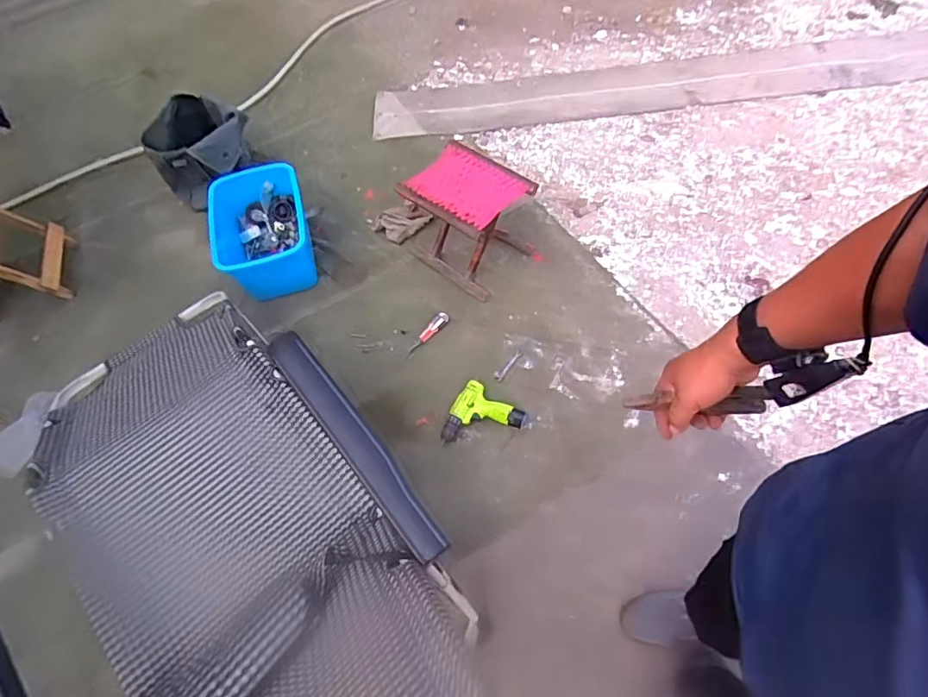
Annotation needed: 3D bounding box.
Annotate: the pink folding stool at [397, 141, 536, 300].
[{"bbox_3d":[0.014,-0.376,1.522,0.304,0.281,0.247,36,71,23],"label":"pink folding stool"}]

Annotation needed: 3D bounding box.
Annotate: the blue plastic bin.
[{"bbox_3d":[-0.636,-0.352,1.628,0.291,0.217,0.372,-16,59,-1],"label":"blue plastic bin"}]

